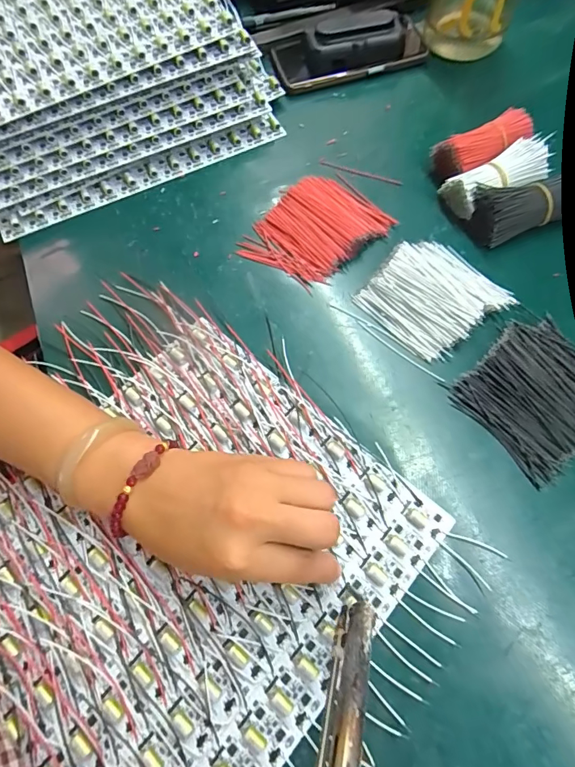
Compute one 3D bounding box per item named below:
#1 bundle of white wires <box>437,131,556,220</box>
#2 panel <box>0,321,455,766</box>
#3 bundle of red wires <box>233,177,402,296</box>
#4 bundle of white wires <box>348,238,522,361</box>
[{"bbox_3d":[0.186,-0.183,0.385,0.088,0.039,0.040,-22,69,-7],"label":"bundle of white wires"},{"bbox_3d":[-0.073,0.112,0.281,0.249,0.014,0.277,40,75,17],"label":"panel"},{"bbox_3d":[0.024,-0.139,0.387,0.118,0.017,0.089,-42,72,-14],"label":"bundle of red wires"},{"bbox_3d":[0.118,-0.073,0.350,0.098,0.018,0.088,-36,71,-12],"label":"bundle of white wires"}]

